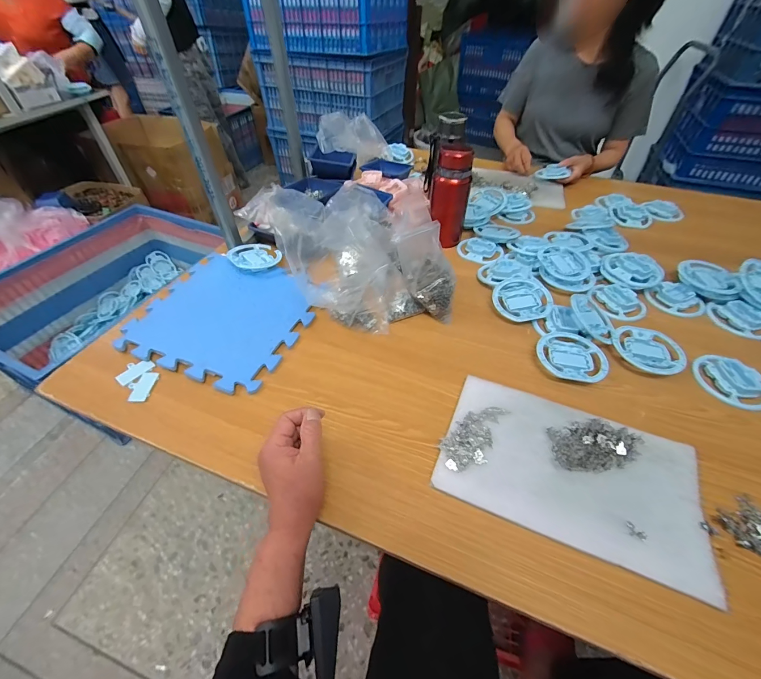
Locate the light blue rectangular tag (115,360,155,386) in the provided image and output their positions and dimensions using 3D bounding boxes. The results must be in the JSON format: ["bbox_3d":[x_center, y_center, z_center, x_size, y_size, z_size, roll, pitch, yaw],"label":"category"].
[{"bbox_3d":[-0.385,0.048,0.535,0.036,0.004,0.052,36,57,29],"label":"light blue rectangular tag"}]

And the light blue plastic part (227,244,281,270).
[{"bbox_3d":[-0.259,-0.170,0.698,0.091,0.021,0.087,0,47,0],"label":"light blue plastic part"}]

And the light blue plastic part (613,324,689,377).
[{"bbox_3d":[0.436,0.018,0.562,0.089,0.022,0.105,-21,51,-19],"label":"light blue plastic part"}]

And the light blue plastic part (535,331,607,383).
[{"bbox_3d":[0.309,0.027,0.556,0.103,0.024,0.102,9,48,8],"label":"light blue plastic part"}]

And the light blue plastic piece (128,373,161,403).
[{"bbox_3d":[-0.362,0.072,0.517,0.036,0.006,0.052,2,47,2],"label":"light blue plastic piece"}]

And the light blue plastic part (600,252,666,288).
[{"bbox_3d":[0.505,-0.143,0.685,0.109,0.030,0.084,33,55,27],"label":"light blue plastic part"}]

